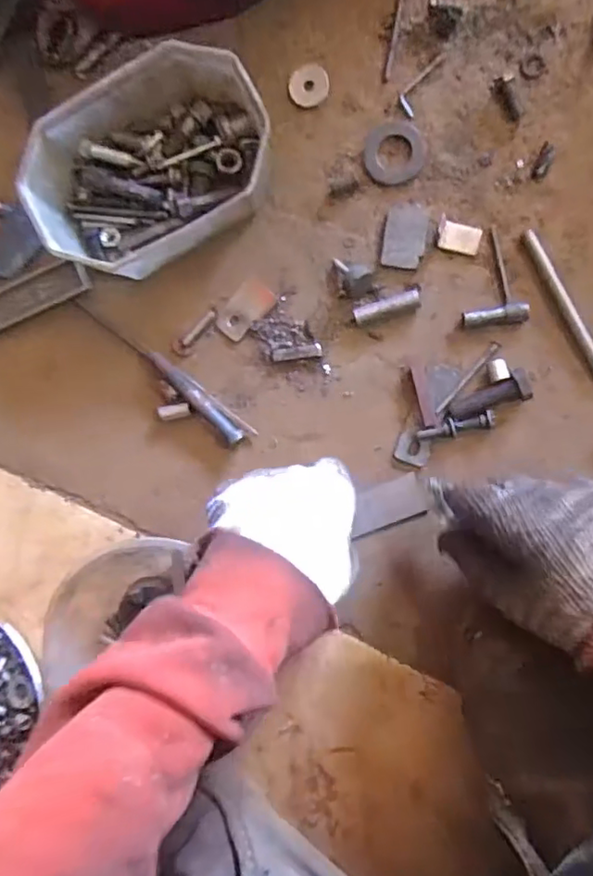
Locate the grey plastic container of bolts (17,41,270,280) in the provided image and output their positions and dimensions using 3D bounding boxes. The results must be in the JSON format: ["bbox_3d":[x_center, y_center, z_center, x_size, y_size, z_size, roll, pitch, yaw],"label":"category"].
[{"bbox_3d":[-0.108,-0.204,0.443,0.183,0.055,0.132,-25,89,9],"label":"grey plastic container of bolts"}]

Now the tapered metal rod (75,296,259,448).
[{"bbox_3d":[-0.107,-0.054,0.467,0.172,0.013,0.017,40,97,5],"label":"tapered metal rod"}]

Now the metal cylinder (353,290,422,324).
[{"bbox_3d":[0.070,-0.101,0.454,0.051,0.013,0.013,-18,90,9],"label":"metal cylinder"}]

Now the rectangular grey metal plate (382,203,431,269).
[{"bbox_3d":[0.084,-0.157,0.454,0.032,0.009,0.048,7,98,7],"label":"rectangular grey metal plate"}]

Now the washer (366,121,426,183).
[{"bbox_3d":[0.075,-0.219,0.452,0.044,0.005,0.044,0,93,8],"label":"washer"}]

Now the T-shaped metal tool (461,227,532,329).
[{"bbox_3d":[0.147,-0.121,0.442,0.047,0.013,0.072,-6,92,9],"label":"T-shaped metal tool"}]

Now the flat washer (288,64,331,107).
[{"bbox_3d":[0.010,-0.273,0.455,0.031,0.004,0.032,-8,93,-2],"label":"flat washer"}]

